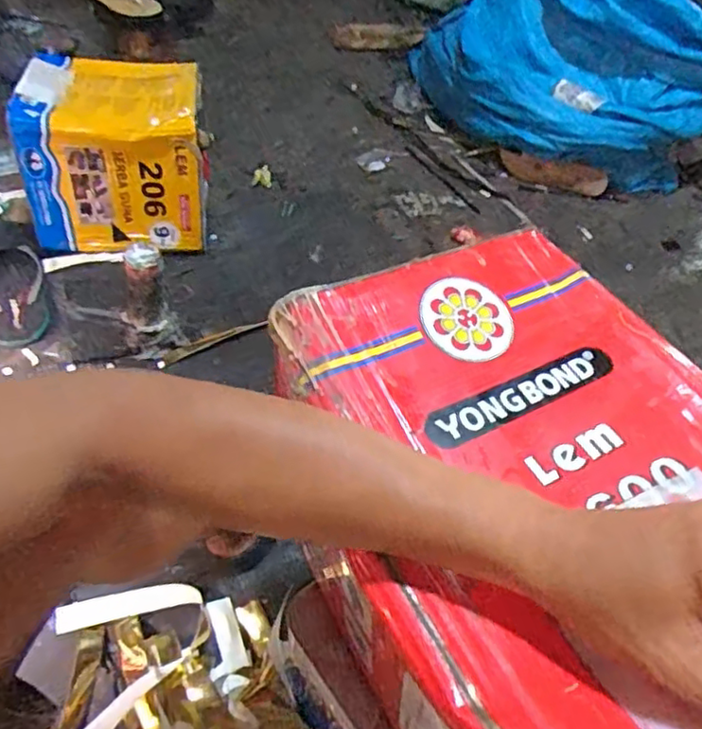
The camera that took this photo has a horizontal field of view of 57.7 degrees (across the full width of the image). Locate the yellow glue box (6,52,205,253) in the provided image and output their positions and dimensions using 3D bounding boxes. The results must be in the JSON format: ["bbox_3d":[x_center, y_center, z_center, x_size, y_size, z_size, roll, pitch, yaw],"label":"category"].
[{"bbox_3d":[-0.375,-0.345,1.049,0.259,0.227,0.223,-1,50,-7],"label":"yellow glue box"}]

